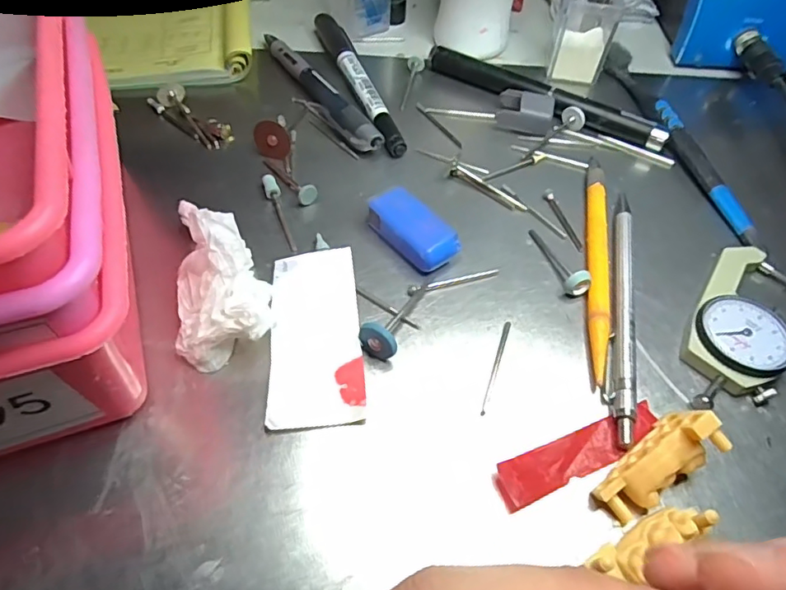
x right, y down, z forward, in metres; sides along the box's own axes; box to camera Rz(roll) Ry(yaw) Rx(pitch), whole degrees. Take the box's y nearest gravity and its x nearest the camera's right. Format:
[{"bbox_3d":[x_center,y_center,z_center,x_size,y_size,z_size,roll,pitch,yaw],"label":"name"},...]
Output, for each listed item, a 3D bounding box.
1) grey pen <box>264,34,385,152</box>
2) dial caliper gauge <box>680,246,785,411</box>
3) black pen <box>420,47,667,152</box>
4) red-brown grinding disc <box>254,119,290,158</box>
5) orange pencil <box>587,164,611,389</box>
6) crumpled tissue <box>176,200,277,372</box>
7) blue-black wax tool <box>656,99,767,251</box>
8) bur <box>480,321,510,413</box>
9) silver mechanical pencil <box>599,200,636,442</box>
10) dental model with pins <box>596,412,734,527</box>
[{"bbox_3d":[-0.048,-0.121,0.313,0.017,0.014,0.132,-28,61,-22],"label":"grey pen"},{"bbox_3d":[0.148,0.012,0.228,0.036,0.013,0.095,30,58,17],"label":"dial caliper gauge"},{"bbox_3d":[0.087,-0.118,0.319,0.147,0.013,0.014,28,57,15],"label":"black pen"},{"bbox_3d":[-0.063,-0.081,0.279,0.020,0.019,0.004,15,30,8],"label":"red-brown grinding disc"},{"bbox_3d":[0.095,-0.019,0.249,0.009,0.010,0.129,12,55,5],"label":"orange pencil"},{"bbox_3d":[-0.071,-0.010,0.215,0.035,0.033,0.069,-14,57,-13],"label":"crumpled tissue"},{"bbox_3d":[0.167,-0.066,0.289,0.009,0.013,0.105,-6,55,-8],"label":"blue-black wax tool"},{"bbox_3d":[0.041,0.028,0.215,0.004,0.004,0.044,19,56,9],"label":"bur"},{"bbox_3d":[0.100,0.002,0.235,0.009,0.010,0.135,15,55,7],"label":"silver mechanical pencil"},{"bbox_3d":[0.092,0.058,0.186,0.048,0.013,0.018,-36,63,-6],"label":"dental model with pins"}]

